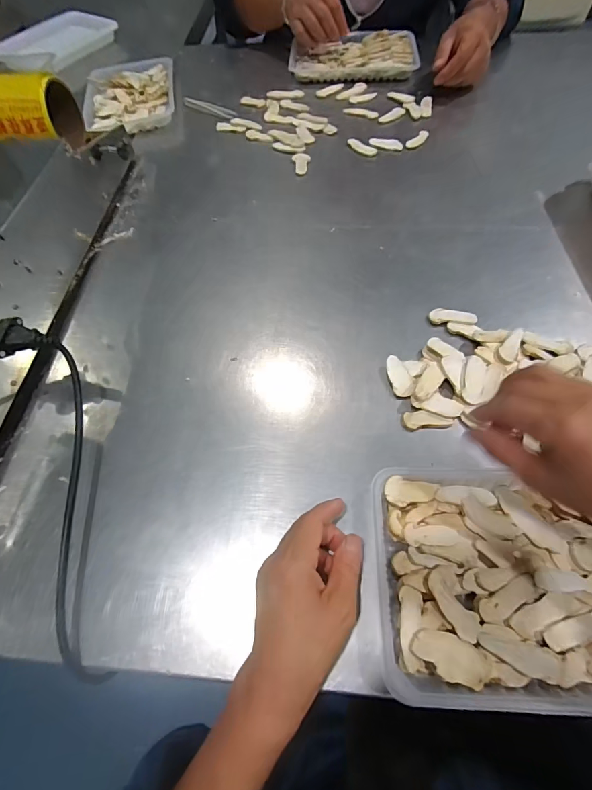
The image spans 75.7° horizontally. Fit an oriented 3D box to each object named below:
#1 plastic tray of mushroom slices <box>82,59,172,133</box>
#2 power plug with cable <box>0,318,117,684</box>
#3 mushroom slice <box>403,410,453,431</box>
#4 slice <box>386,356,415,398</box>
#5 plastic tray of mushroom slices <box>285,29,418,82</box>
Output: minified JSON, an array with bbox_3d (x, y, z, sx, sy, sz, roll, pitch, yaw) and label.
[{"bbox_3d":[-0.304,-0.550,0.702,0.162,0.026,0.222,-12,61,-2],"label":"plastic tray of mushroom slices"},{"bbox_3d":[-0.213,0.059,0.337,0.075,0.069,0.321,-24,62,-9],"label":"power plug with cable"},{"bbox_3d":[0.127,0.024,0.367,0.044,0.006,0.020,-4,61,2],"label":"mushroom slice"},{"bbox_3d":[0.107,-0.020,0.390,0.022,0.006,0.044,-14,61,-3],"label":"slice"},{"bbox_3d":[0.107,-0.638,0.713,0.230,0.030,0.144,0,61,4],"label":"plastic tray of mushroom slices"}]

